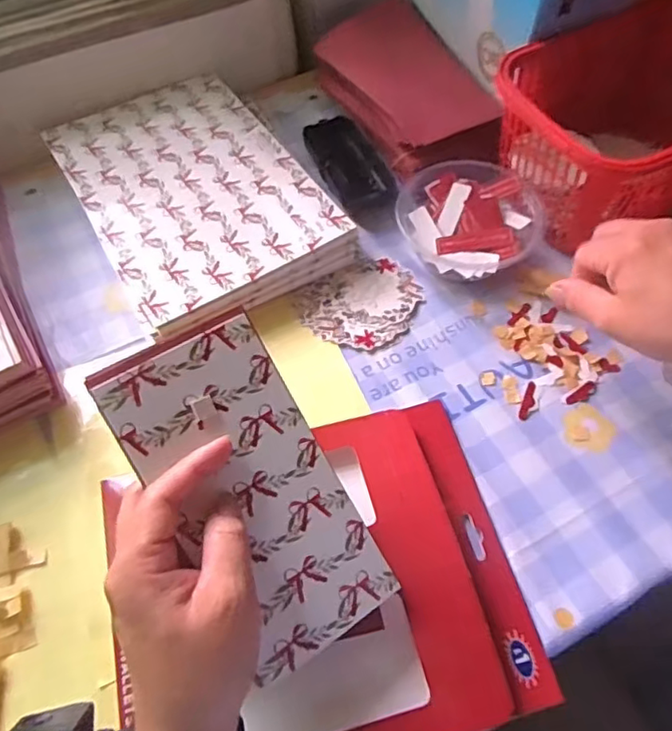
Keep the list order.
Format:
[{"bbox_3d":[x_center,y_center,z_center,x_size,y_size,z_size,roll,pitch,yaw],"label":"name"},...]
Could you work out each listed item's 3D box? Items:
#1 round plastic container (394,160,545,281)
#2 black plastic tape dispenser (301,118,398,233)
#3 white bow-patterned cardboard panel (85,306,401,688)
[{"bbox_3d":[0.110,-0.119,0.477,0.109,0.040,0.110,-1,59,1],"label":"round plastic container"},{"bbox_3d":[0.017,-0.174,0.525,0.058,0.026,0.133,-22,61,-11],"label":"black plastic tape dispenser"},{"bbox_3d":[-0.043,0.065,0.302,0.087,0.004,0.177,-30,92,-24],"label":"white bow-patterned cardboard panel"}]

